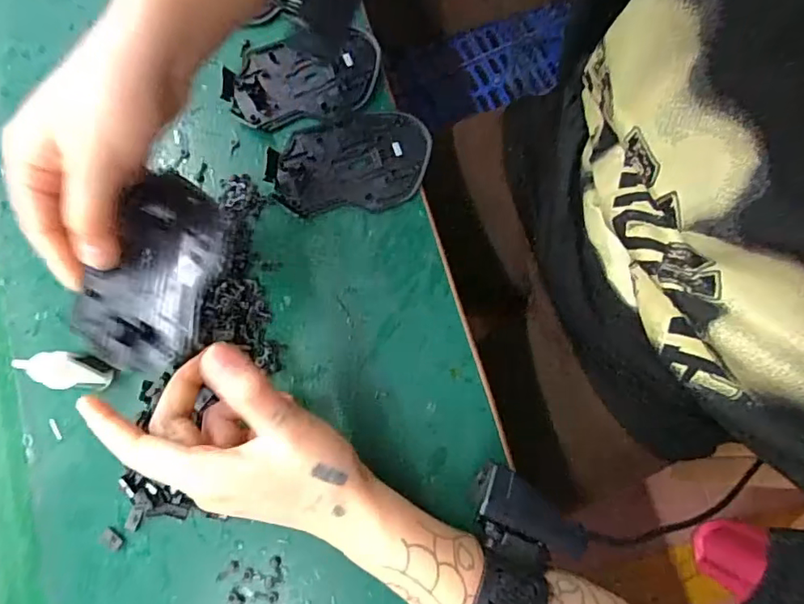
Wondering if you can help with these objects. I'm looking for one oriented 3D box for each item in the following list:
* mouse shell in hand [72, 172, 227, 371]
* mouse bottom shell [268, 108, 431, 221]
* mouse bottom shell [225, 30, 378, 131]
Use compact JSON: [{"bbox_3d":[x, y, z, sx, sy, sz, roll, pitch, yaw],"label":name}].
[{"bbox_3d":[-0.134,-0.020,0.288,0.065,0.022,0.108,8,79,3],"label":"mouse shell in hand"},{"bbox_3d":[-0.037,-0.100,0.384,0.114,0.008,0.071,-8,79,0],"label":"mouse bottom shell"},{"bbox_3d":[-0.073,-0.166,0.397,0.114,0.010,0.065,-13,79,-2],"label":"mouse bottom shell"}]

